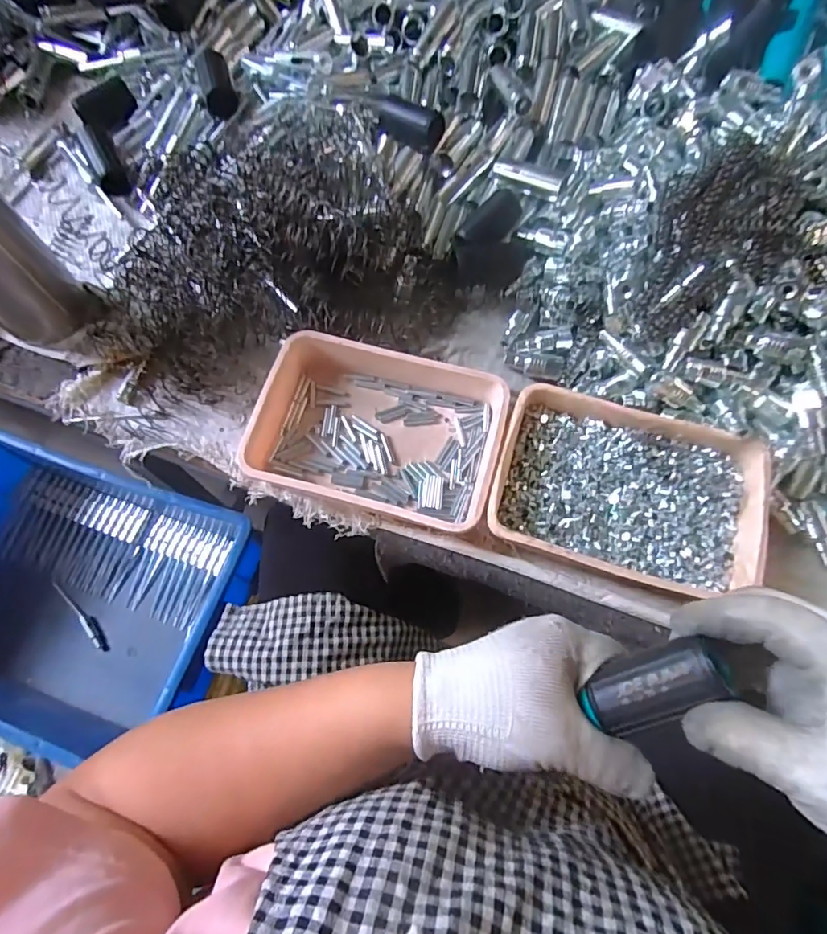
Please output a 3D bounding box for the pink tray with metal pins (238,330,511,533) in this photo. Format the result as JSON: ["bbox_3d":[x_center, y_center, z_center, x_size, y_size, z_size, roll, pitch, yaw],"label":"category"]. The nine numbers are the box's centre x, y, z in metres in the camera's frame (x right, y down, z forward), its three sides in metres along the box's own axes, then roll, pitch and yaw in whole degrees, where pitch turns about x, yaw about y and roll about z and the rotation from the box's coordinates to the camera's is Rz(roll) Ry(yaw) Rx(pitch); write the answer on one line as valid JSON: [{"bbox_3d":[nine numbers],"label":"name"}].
[{"bbox_3d":[-0.029,-0.031,0.447,0.199,0.039,0.144,14,71,5],"label":"pink tray with metal pins"}]

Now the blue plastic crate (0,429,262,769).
[{"bbox_3d":[-0.422,0.156,0.660,0.395,0.151,0.292,18,72,7],"label":"blue plastic crate"}]

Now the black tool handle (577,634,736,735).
[{"bbox_3d":[0.118,0.104,0.257,0.068,0.024,0.031,-36,70,28],"label":"black tool handle"}]

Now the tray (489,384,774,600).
[{"bbox_3d":[0.169,0.019,0.423,0.200,0.034,0.138,18,72,7],"label":"tray"}]

